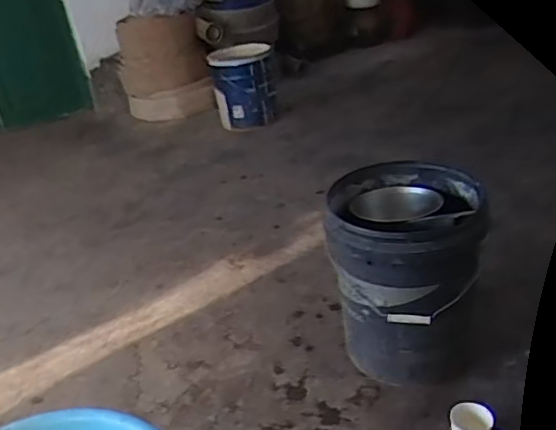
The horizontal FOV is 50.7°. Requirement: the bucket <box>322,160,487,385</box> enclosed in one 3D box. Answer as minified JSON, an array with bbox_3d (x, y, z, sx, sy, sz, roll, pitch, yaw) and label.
[{"bbox_3d":[0.247,0.127,1.152,0.279,0.362,0.305,-3,28,9],"label":"bucket"}]

